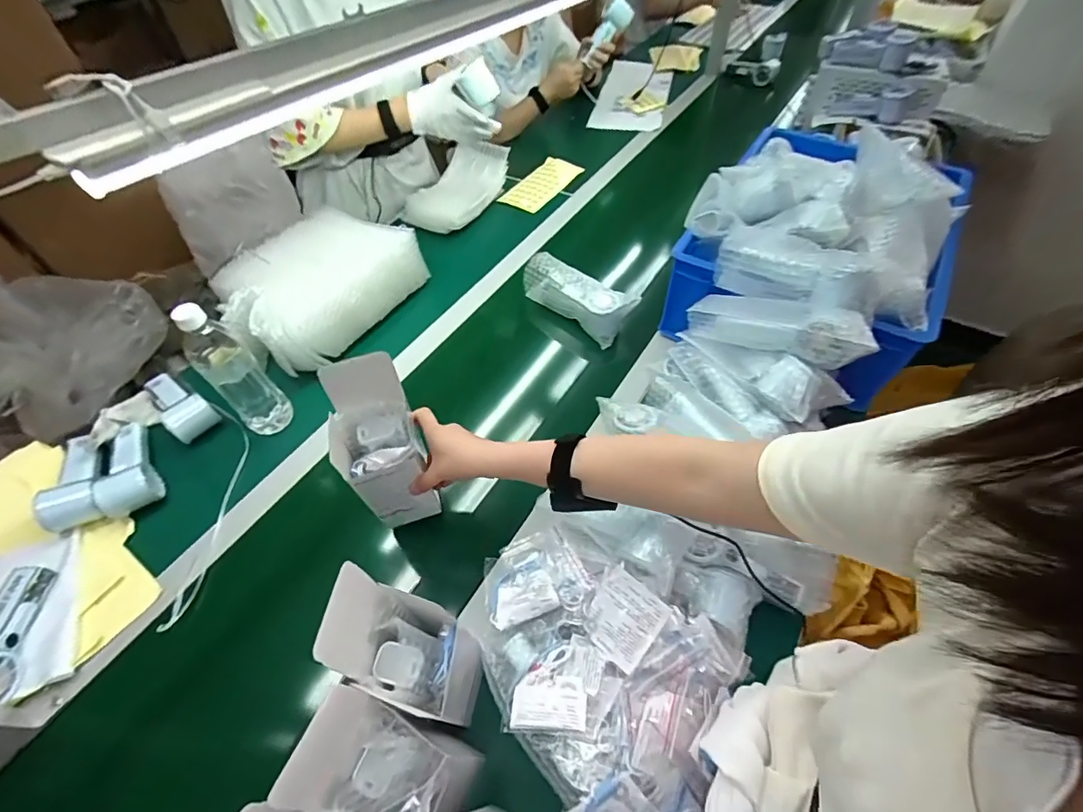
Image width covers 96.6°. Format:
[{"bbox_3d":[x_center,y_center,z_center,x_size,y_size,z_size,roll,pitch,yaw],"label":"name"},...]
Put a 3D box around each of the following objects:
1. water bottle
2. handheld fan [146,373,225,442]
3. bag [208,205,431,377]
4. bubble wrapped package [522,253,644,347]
[{"bbox_3d":[-0.421,-0.048,0.662,0.067,0.219,0.054,-36,60,-23],"label":"water bottle"},{"bbox_3d":[-0.559,-0.004,0.730,0.154,0.034,0.062,28,59,21],"label":"handheld fan"},{"bbox_3d":[-0.376,-0.212,0.828,0.200,0.120,0.304,29,59,21],"label":"bag"},{"bbox_3d":[0.063,-0.193,0.843,0.203,0.074,0.065,38,62,26],"label":"bubble wrapped package"}]

